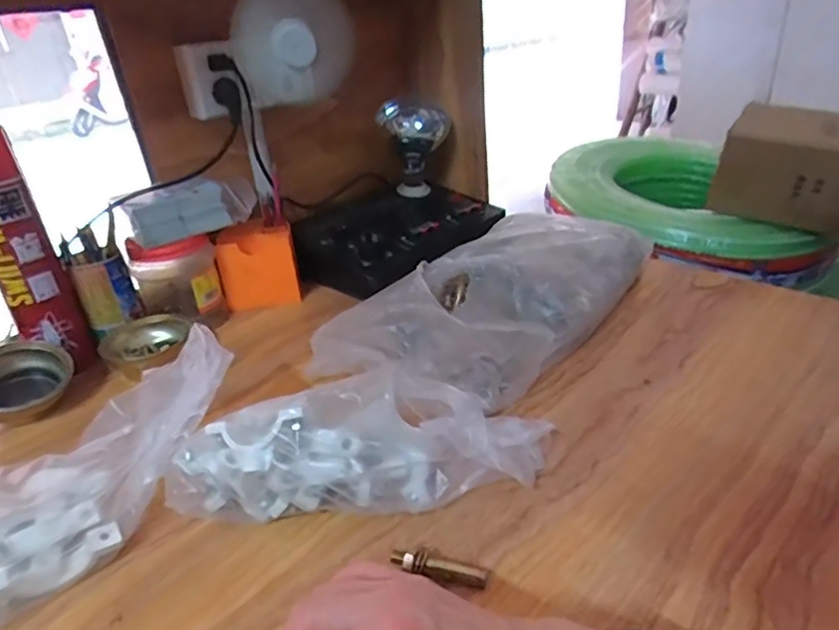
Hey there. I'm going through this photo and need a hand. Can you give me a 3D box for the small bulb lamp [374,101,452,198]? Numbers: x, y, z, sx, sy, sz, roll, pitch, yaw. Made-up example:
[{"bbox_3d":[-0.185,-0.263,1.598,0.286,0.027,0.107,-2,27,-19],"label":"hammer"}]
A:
[{"bbox_3d":[0.000,-0.276,0.960,0.088,0.143,0.100,18,36,35],"label":"small bulb lamp"}]

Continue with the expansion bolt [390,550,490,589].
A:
[{"bbox_3d":[0.014,0.173,0.394,0.065,0.018,0.015,3,29,13],"label":"expansion bolt"}]

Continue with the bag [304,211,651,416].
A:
[{"bbox_3d":[0.098,-0.021,0.668,0.203,0.088,0.417,19,37,37],"label":"bag"}]

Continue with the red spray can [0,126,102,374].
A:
[{"bbox_3d":[-0.416,-0.048,0.613,0.066,0.278,0.052,-22,33,-28],"label":"red spray can"}]

